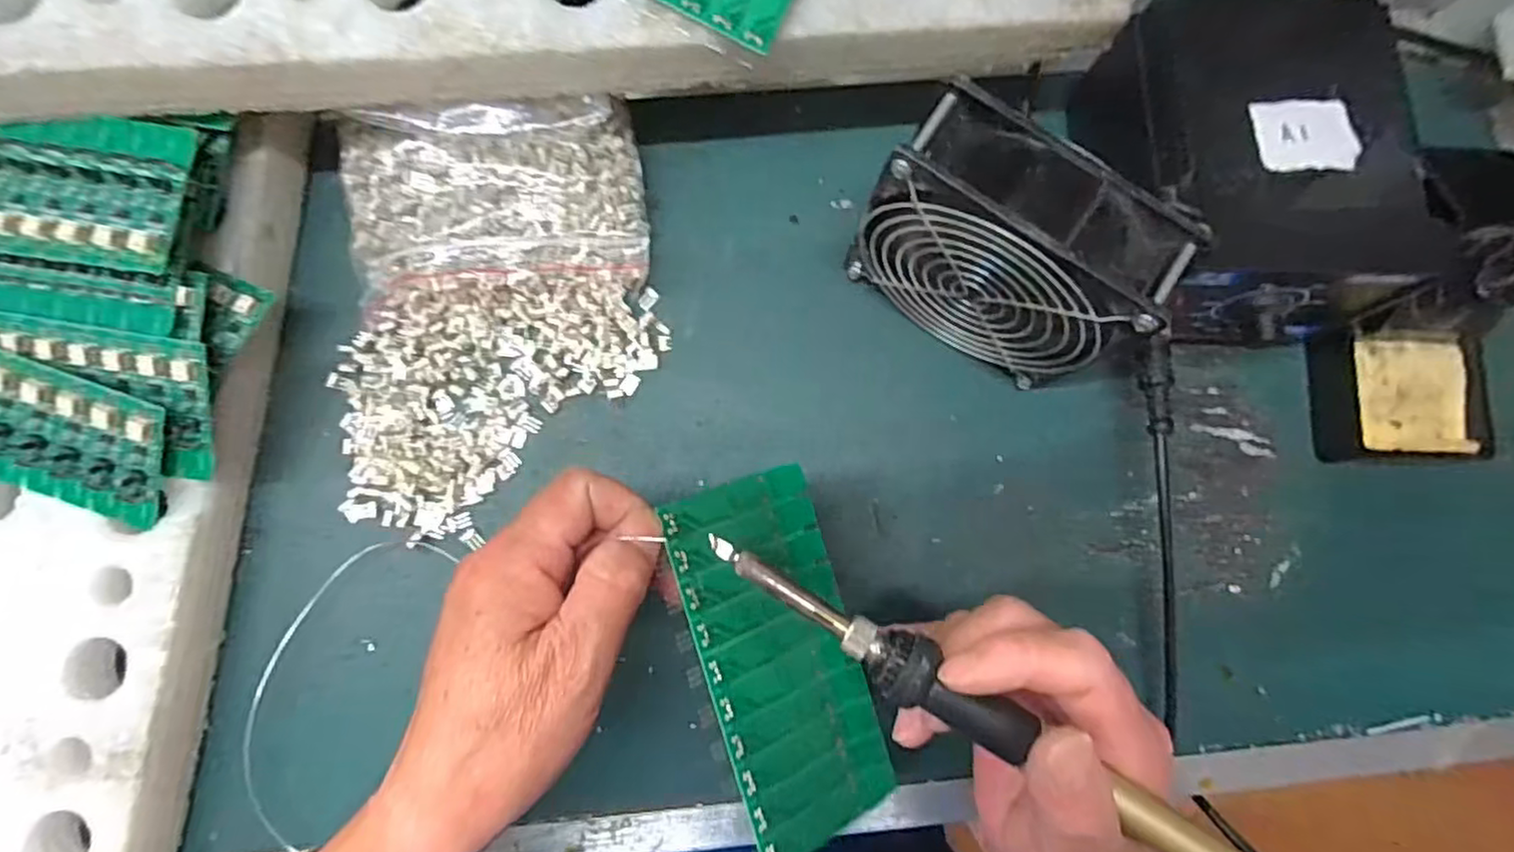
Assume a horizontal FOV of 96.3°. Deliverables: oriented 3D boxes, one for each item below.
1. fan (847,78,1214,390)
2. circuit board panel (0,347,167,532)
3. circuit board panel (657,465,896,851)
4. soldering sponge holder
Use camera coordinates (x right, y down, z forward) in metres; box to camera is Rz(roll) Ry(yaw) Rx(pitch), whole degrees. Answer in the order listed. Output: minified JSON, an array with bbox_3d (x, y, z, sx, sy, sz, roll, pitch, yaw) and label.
[{"bbox_3d":[0.104,-0.073,0.303,0.118,0.120,0.049,33,82,2],"label":"fan"},{"bbox_3d":[-0.320,-0.004,0.284,0.134,0.007,0.061,20,111,-6],"label":"circuit board panel"},{"bbox_3d":[0.011,0.088,0.258,0.063,0.004,0.135,-17,90,-28],"label":"circuit board panel"},{"bbox_3d":[0.327,-0.014,0.347,0.074,0.028,0.063,-1,82,-3],"label":"soldering sponge holder"}]

